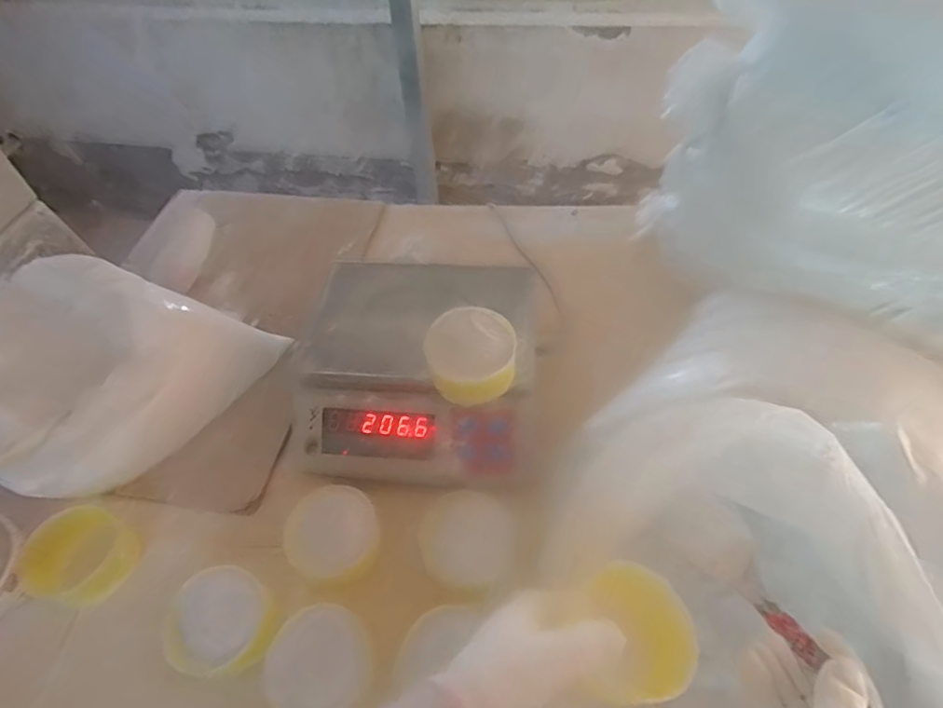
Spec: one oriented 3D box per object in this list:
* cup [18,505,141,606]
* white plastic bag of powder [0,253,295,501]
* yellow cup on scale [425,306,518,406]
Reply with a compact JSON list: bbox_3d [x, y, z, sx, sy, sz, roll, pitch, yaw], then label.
[{"bbox_3d":[-0.396,0.206,0.534,0.083,0.053,0.086,-1,52,2],"label":"cup"},{"bbox_3d":[-0.416,0.019,0.603,0.211,0.159,0.276,20,55,18],"label":"white plastic bag of powder"},{"bbox_3d":[0.001,0.001,0.538,0.088,0.050,0.089,-1,52,2],"label":"yellow cup on scale"}]

